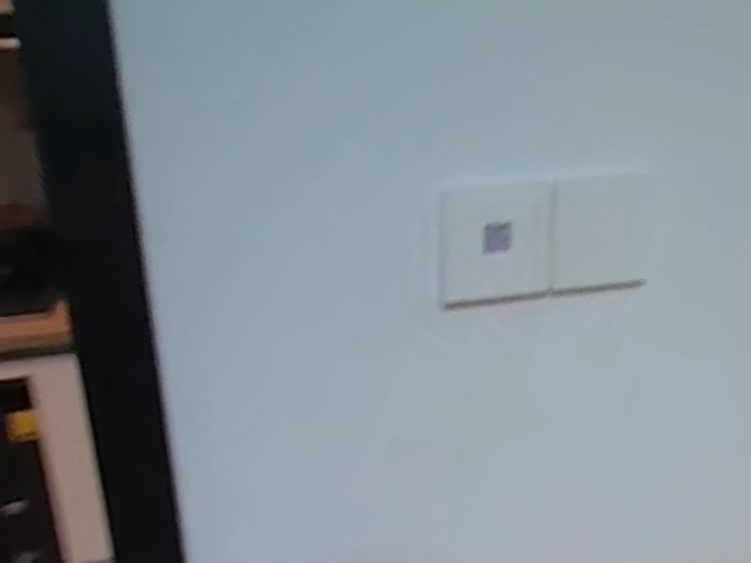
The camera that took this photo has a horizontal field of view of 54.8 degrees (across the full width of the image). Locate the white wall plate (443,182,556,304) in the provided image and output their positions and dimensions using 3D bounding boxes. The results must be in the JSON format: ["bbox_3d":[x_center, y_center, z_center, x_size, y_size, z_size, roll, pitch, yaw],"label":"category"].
[{"bbox_3d":[0.093,-0.030,0.535,0.089,0.086,0.016,-8,19,-16],"label":"white wall plate"}]

